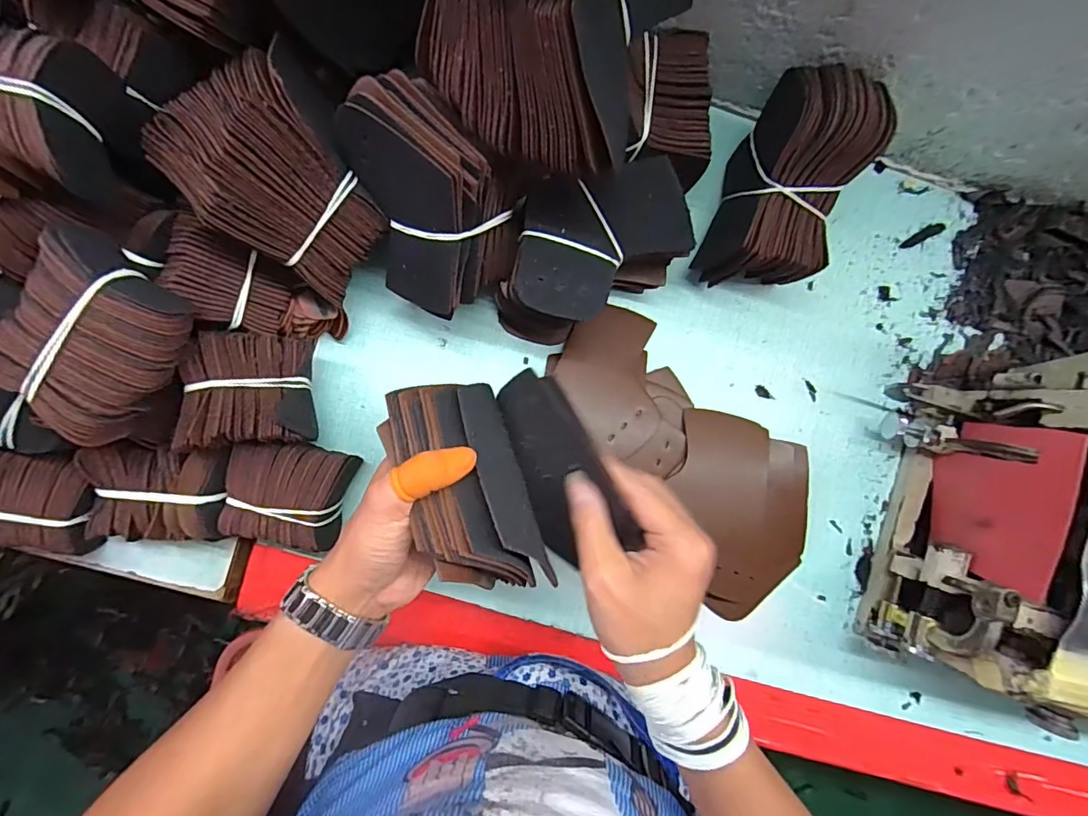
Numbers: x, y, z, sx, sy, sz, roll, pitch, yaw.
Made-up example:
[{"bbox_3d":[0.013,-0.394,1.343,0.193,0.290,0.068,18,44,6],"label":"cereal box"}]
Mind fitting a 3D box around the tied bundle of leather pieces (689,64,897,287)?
[{"bbox_3d":[0.189,-0.166,0.394,0.076,0.113,0.142,20,90,-4],"label":"tied bundle of leather pieces"}]

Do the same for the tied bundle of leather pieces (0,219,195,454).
[{"bbox_3d":[-0.278,-0.038,0.314,0.079,0.067,0.116,32,89,-4],"label":"tied bundle of leather pieces"}]

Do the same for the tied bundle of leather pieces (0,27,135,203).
[{"bbox_3d":[-0.300,-0.162,0.288,0.080,0.079,0.085,8,91,-4],"label":"tied bundle of leather pieces"}]

